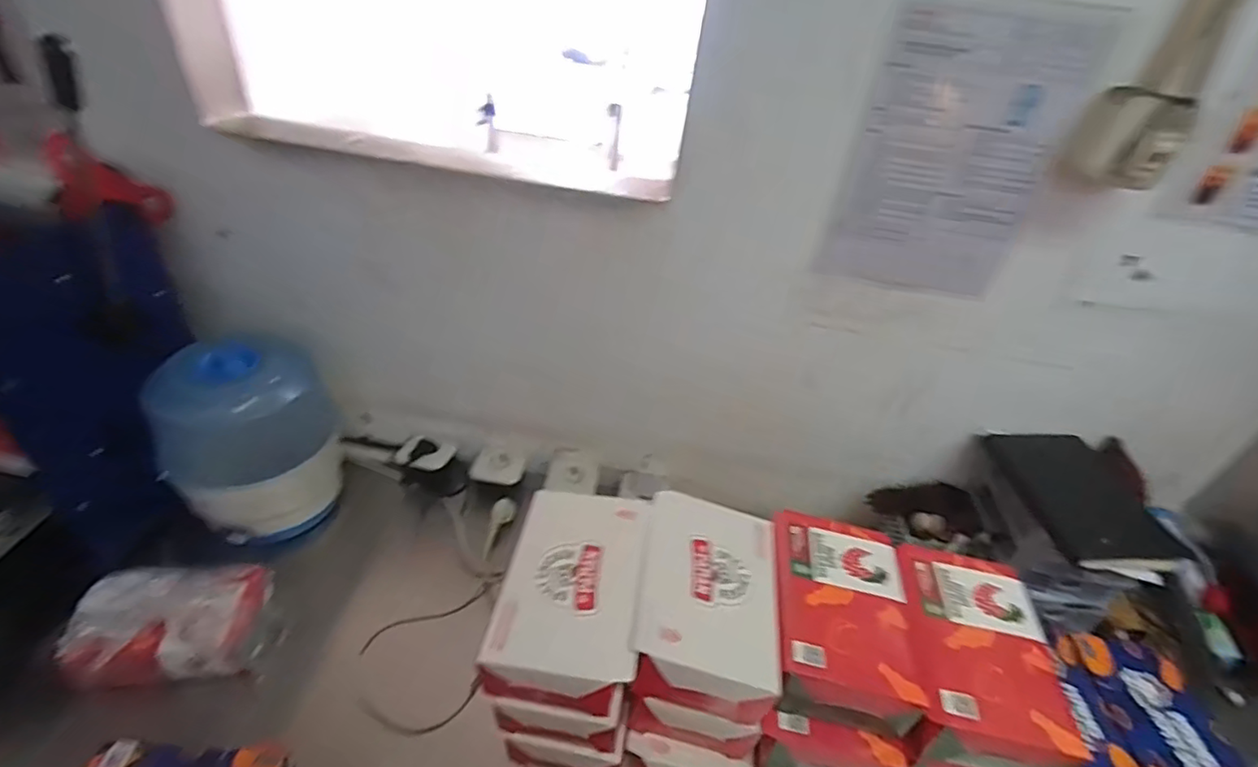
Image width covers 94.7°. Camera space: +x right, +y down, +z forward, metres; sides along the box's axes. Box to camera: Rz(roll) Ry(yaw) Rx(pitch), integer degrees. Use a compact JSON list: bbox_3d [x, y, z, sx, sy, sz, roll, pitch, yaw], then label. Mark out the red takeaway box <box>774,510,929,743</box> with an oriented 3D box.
[{"bbox_3d":[0.196,0.214,0.550,0.122,0.058,0.186,12,37,6],"label":"red takeaway box"}]

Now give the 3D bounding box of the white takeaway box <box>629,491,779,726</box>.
[{"bbox_3d":[0.072,0.198,0.535,0.125,0.071,0.185,10,37,3],"label":"white takeaway box"}]

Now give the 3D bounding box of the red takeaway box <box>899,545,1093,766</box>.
[{"bbox_3d":[0.312,0.249,0.532,0.128,0.059,0.191,13,37,7],"label":"red takeaway box"}]

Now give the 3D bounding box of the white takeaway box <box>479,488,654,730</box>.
[{"bbox_3d":[-0.051,0.191,0.525,0.123,0.073,0.184,9,37,1],"label":"white takeaway box"}]

